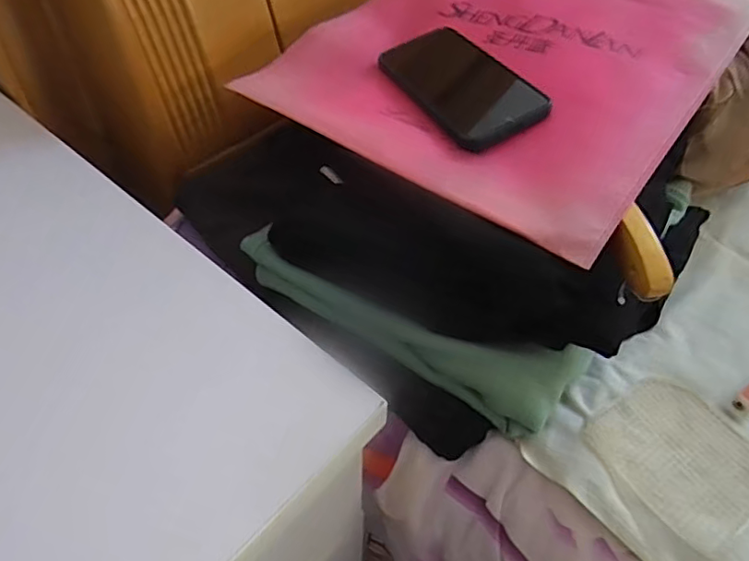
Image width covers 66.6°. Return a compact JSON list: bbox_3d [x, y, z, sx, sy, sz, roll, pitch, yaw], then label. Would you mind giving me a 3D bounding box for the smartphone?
[{"bbox_3d":[0.068,-0.165,0.473,0.076,0.007,0.160,-31,54,-4],"label":"smartphone"}]

